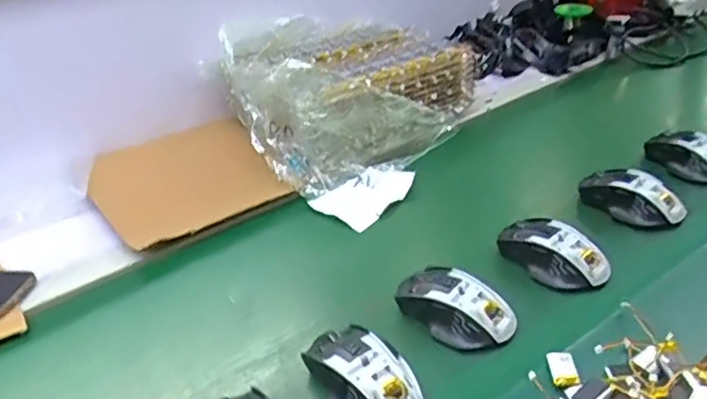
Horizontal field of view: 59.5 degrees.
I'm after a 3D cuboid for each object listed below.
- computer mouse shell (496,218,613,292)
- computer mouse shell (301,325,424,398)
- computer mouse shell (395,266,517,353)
[{"bbox_3d":[0.204,0.052,0.640,0.057,0.037,0.109,-29,38,-29],"label":"computer mouse shell"},{"bbox_3d":[0.006,0.147,0.518,0.068,0.038,0.107,-28,38,-28],"label":"computer mouse shell"},{"bbox_3d":[0.095,0.099,0.584,0.114,0.039,0.067,24,44,39],"label":"computer mouse shell"}]

